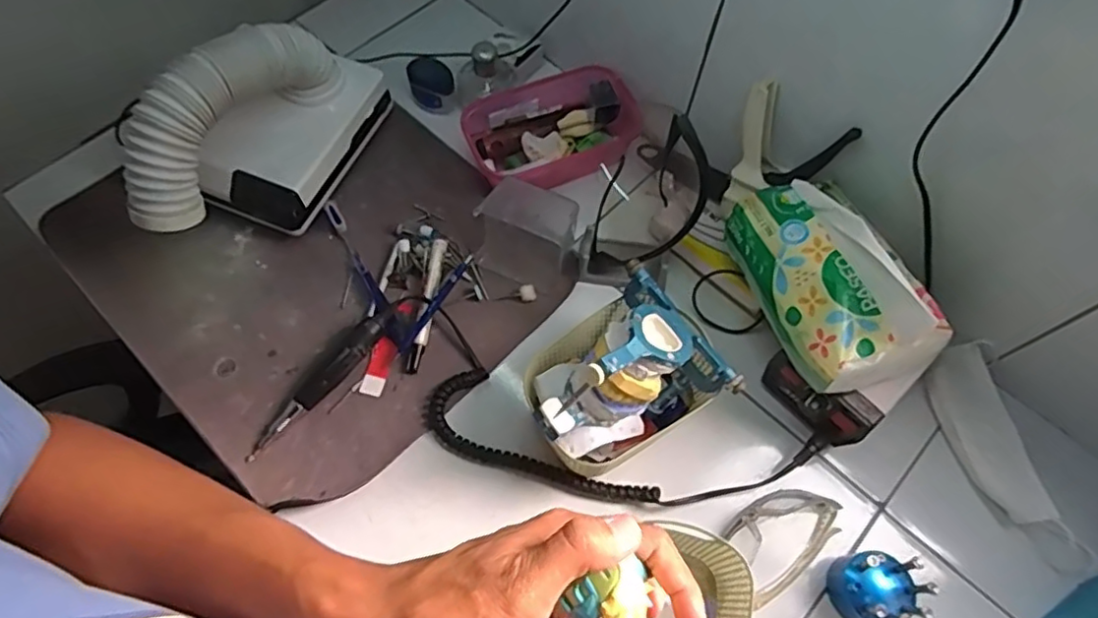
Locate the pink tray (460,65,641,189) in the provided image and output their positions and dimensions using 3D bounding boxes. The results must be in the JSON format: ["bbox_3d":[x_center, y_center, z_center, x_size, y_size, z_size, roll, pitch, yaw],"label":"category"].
[{"bbox_3d":[0.005,-0.205,0.731,0.193,0.061,0.137,-25,68,-12],"label":"pink tray"}]

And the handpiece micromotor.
[{"bbox_3d":[-0.218,0.069,0.612,0.024,0.032,0.188,36,69,14],"label":"handpiece micromotor"}]

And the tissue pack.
[{"bbox_3d":[0.255,-0.032,0.560,0.120,0.071,0.198,-17,66,-9],"label":"tissue pack"}]

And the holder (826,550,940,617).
[{"bbox_3d":[0.280,0.238,0.537,0.064,0.058,0.059,-15,66,-8],"label":"holder"}]

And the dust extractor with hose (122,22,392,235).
[{"bbox_3d":[-0.285,-0.173,0.643,0.105,0.178,0.277,27,67,11],"label":"dust extractor with hose"}]

